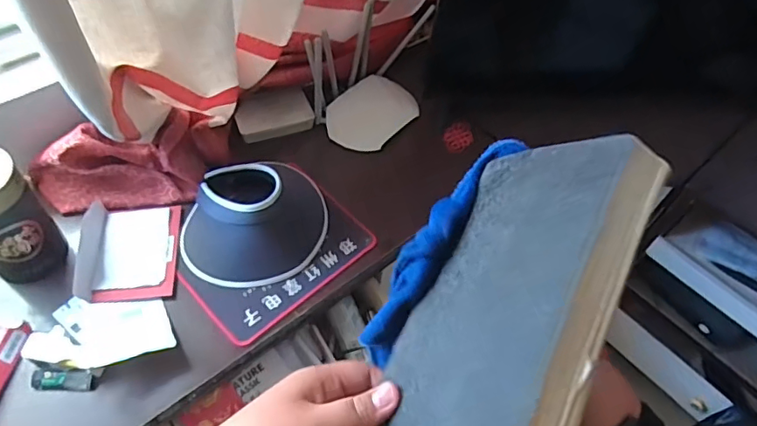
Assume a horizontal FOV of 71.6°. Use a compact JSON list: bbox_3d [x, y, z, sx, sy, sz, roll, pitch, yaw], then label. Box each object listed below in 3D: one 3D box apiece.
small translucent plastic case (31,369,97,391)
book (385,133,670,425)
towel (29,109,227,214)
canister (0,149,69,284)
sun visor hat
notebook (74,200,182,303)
[{"bbox_3d":[-0.443,0.236,0.737,0.085,0.014,0.025,3,53,-3],"label":"small translucent plastic case"},{"bbox_3d":[0.067,0.057,0.294,0.027,0.123,0.203,28,83,-22],"label":"book"},{"bbox_3d":[-0.418,-0.093,0.912,0.325,0.122,0.148,-18,57,-18],"label":"towel"},{"bbox_3d":[-0.550,0.010,0.767,0.094,0.207,0.108,32,57,17],"label":"canister"},{"bbox_3d":[-0.207,-0.007,0.875,0.238,0.108,0.234,1,54,-4],"label":"sun visor hat"},{"bbox_3d":[-0.403,0.055,0.853,0.142,0.039,0.174,-5,54,-9],"label":"notebook"}]

